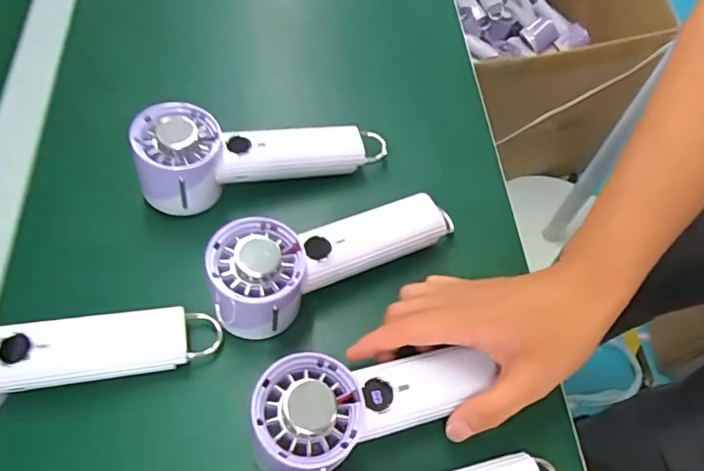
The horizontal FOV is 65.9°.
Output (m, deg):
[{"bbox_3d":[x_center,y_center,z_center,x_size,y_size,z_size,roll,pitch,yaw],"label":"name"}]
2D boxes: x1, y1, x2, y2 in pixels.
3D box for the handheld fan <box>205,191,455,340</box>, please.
[{"bbox_3d":[-0.010,0.012,0.384,0.177,0.056,0.064,-18,62,-11],"label":"handheld fan"}]

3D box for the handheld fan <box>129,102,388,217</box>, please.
[{"bbox_3d":[-0.071,-0.066,0.448,0.202,0.063,0.060,-7,59,-21],"label":"handheld fan"}]

